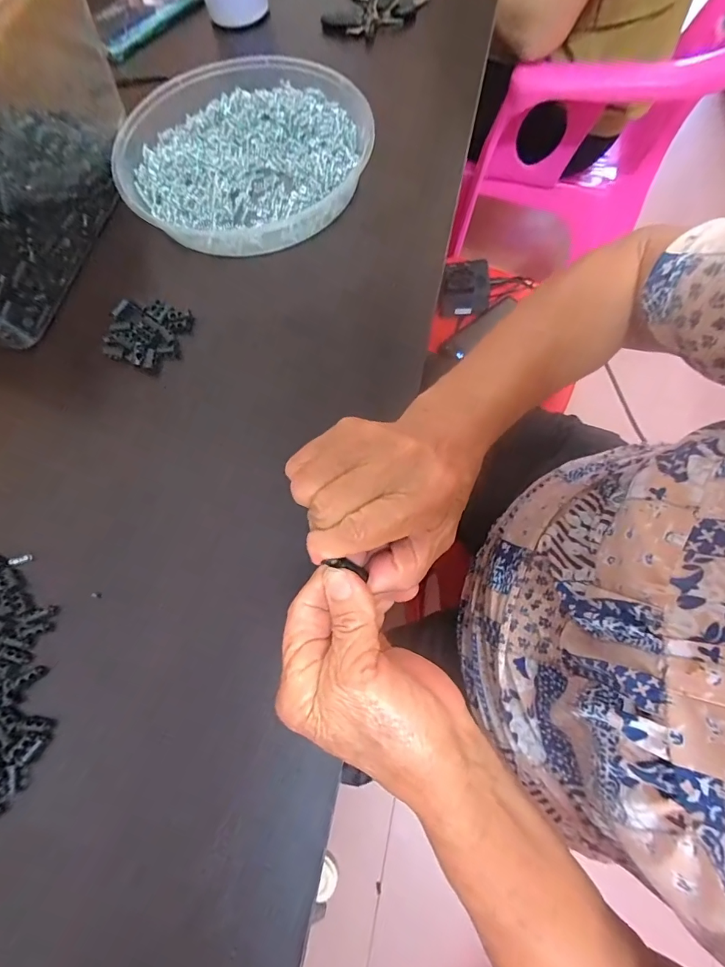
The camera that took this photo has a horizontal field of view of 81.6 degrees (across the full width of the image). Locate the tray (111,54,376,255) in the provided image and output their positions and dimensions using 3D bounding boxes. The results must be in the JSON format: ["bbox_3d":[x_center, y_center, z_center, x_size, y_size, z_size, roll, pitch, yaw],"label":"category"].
[{"bbox_3d":[-0.111,-0.316,0.397,0.229,0.031,0.209,-1,70,2],"label":"tray"}]

